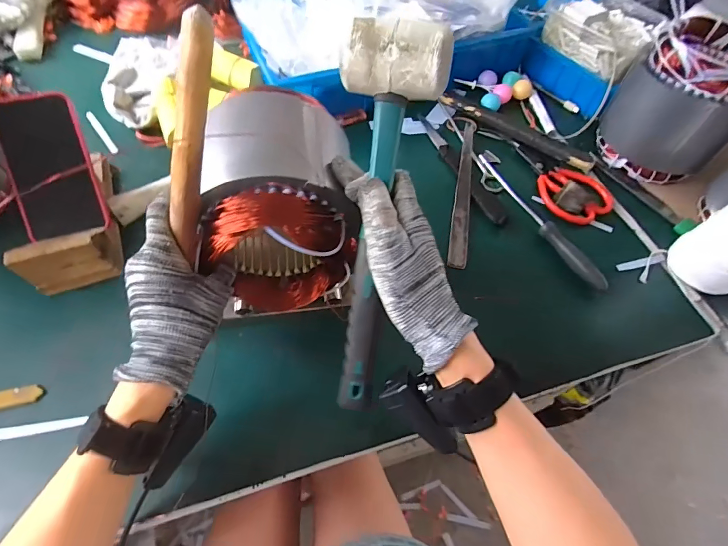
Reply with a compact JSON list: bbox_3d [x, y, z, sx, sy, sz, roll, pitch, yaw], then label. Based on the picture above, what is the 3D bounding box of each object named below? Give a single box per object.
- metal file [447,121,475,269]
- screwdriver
[{"bbox_3d":[0.140,-0.120,0.539,0.024,0.007,0.256,12,64,1],"label":"metal file"},{"bbox_3d":[0.227,-0.078,0.508,0.021,0.022,0.247,-21,61,-16],"label":"screwdriver"}]

